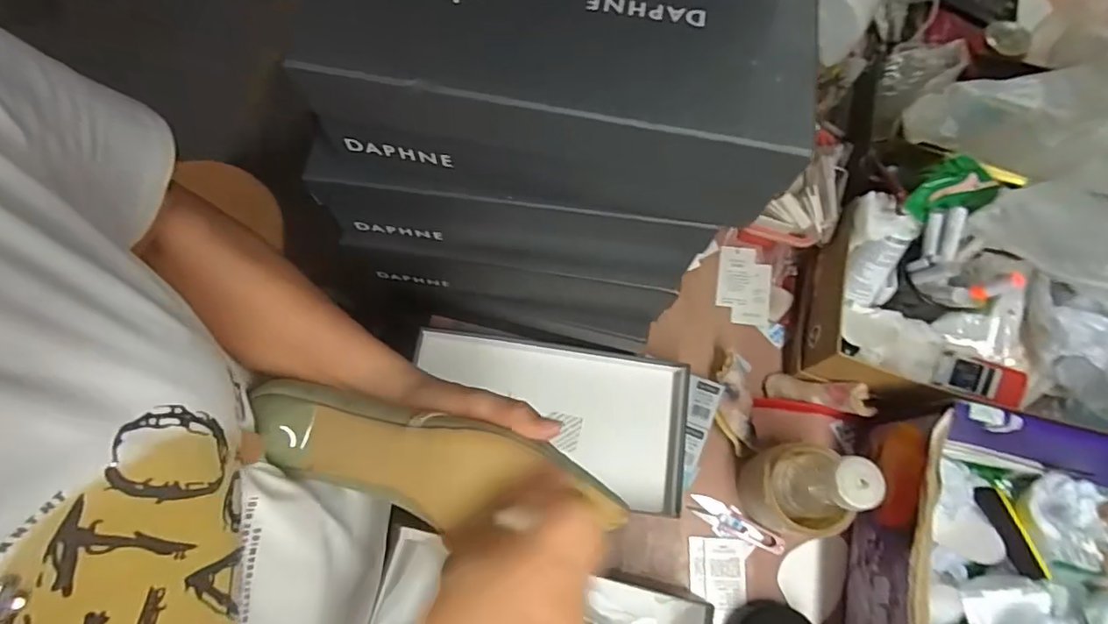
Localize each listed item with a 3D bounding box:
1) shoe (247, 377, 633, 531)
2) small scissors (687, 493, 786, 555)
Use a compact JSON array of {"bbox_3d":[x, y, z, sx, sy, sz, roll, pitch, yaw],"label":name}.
[{"bbox_3d":[-0.070,0.092,0.330,0.225,0.045,0.056,11,72,3],"label":"shoe"},{"bbox_3d":[0.194,0.224,0.588,0.100,0.011,0.031,19,72,6],"label":"small scissors"}]

